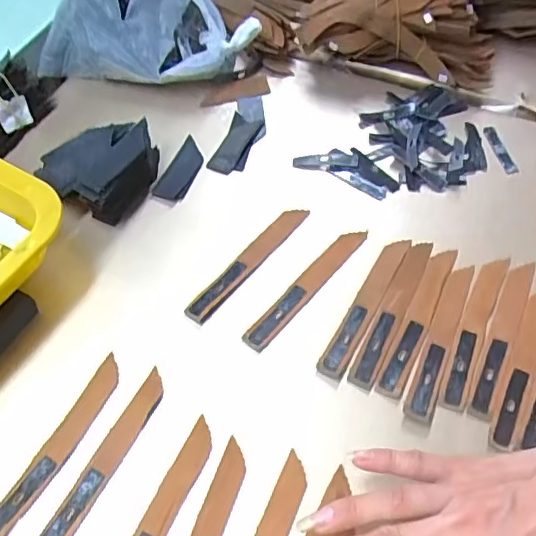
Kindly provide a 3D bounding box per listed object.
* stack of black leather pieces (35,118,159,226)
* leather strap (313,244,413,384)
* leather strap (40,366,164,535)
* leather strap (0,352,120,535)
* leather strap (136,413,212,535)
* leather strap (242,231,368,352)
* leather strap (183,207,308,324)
[{"bbox_3d":[-0.126,-0.082,0.443,0.069,0.032,0.078,22,59,15],"label":"stack of black leather pieces"},{"bbox_3d":[0.067,0.023,0.389,0.017,0.005,0.120,25,60,16],"label":"leather strap"},{"bbox_3d":[-0.097,0.115,0.336,0.015,0.005,0.121,22,59,15],"label":"leather strap"},{"bbox_3d":[-0.126,0.106,0.339,0.017,0.004,0.122,24,60,16],"label":"leather strap"},{"bbox_3d":[-0.063,0.143,0.317,0.016,0.004,0.123,22,59,15],"label":"leather strap"},{"bbox_3d":[0.029,0.012,0.407,0.018,0.006,0.124,36,64,22],"label":"leather strap"},{"bbox_3d":[-0.013,-0.006,0.418,0.018,0.007,0.123,33,63,21],"label":"leather strap"}]

